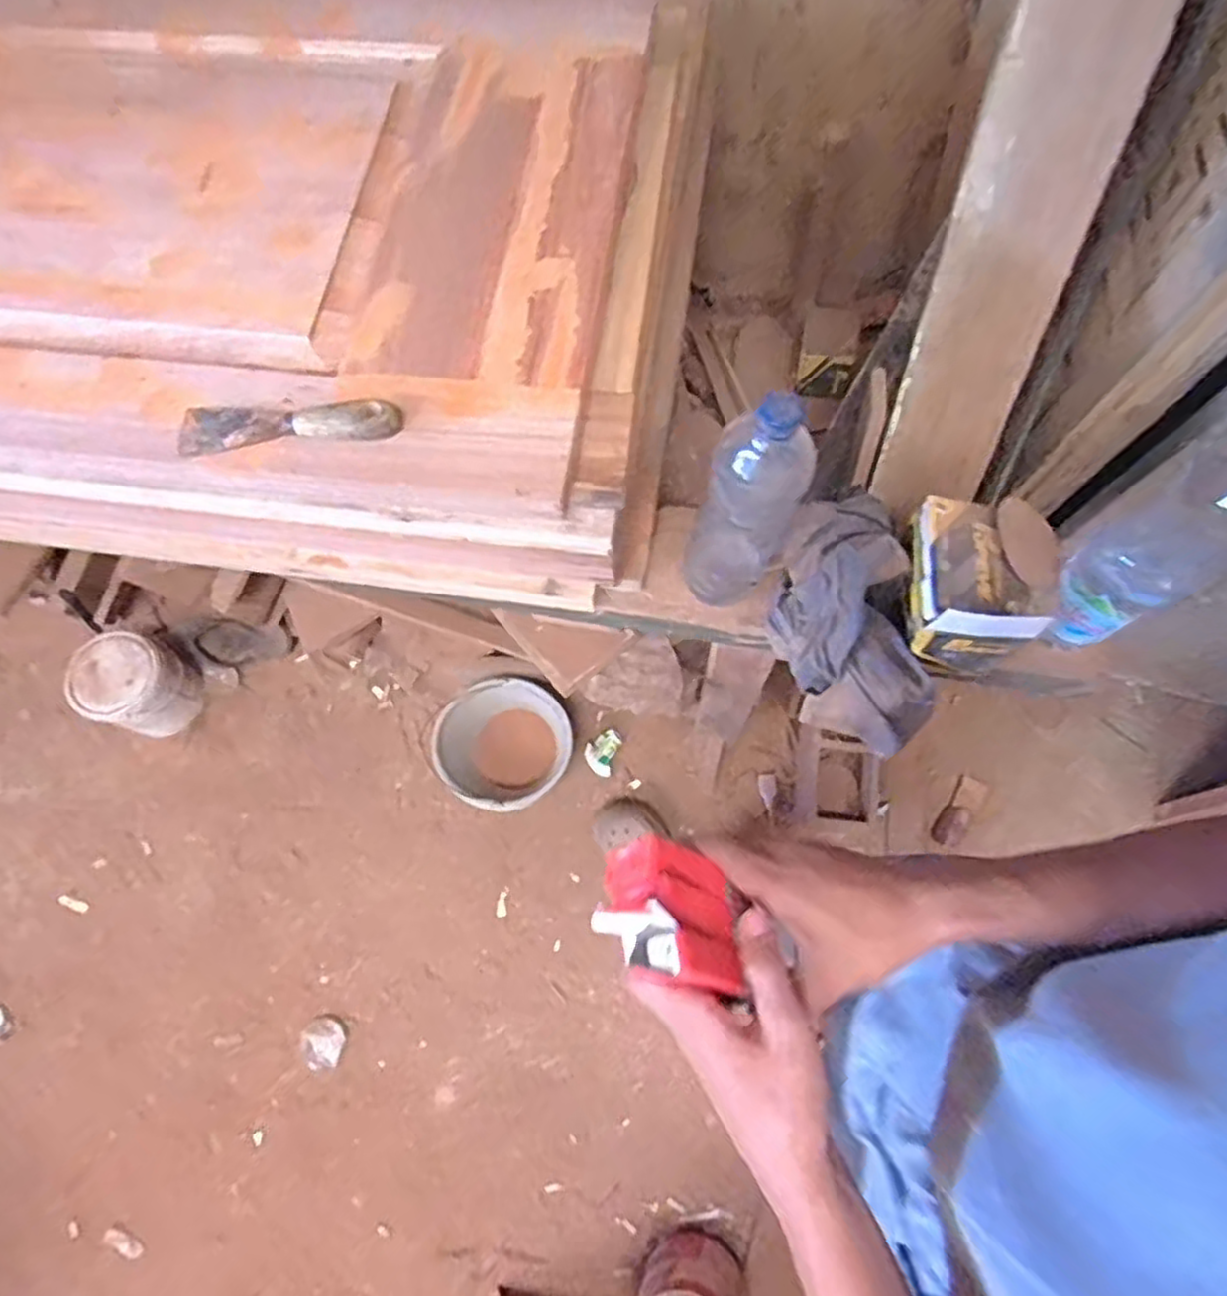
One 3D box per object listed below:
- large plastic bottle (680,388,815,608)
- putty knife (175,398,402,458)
[{"bbox_3d":[0.120,-0.122,0.655,0.079,0.309,0.066,22,75,8],"label":"large plastic bottle"},{"bbox_3d":[-0.257,-0.179,0.575,0.180,0.031,0.045,-1,73,1],"label":"putty knife"}]

